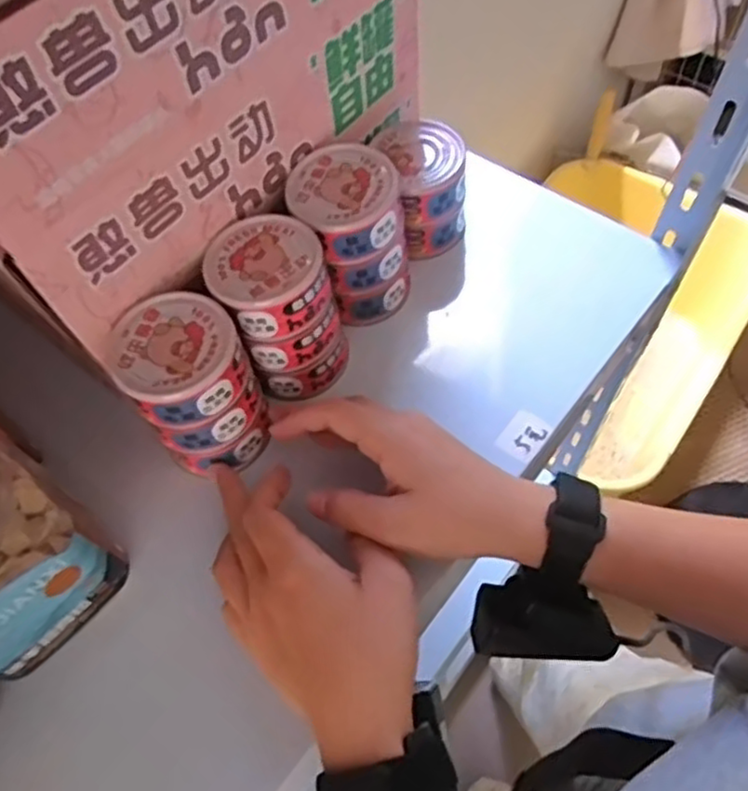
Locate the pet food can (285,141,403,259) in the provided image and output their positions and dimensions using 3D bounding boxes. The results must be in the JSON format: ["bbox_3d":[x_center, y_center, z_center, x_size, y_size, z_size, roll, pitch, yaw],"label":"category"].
[{"bbox_3d":[-0.018,-0.114,0.400,0.061,0.026,0.062,-2,60,3],"label":"pet food can"}]

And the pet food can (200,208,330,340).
[{"bbox_3d":[-0.058,-0.067,0.381,0.062,0.027,0.067,-2,60,3],"label":"pet food can"}]

